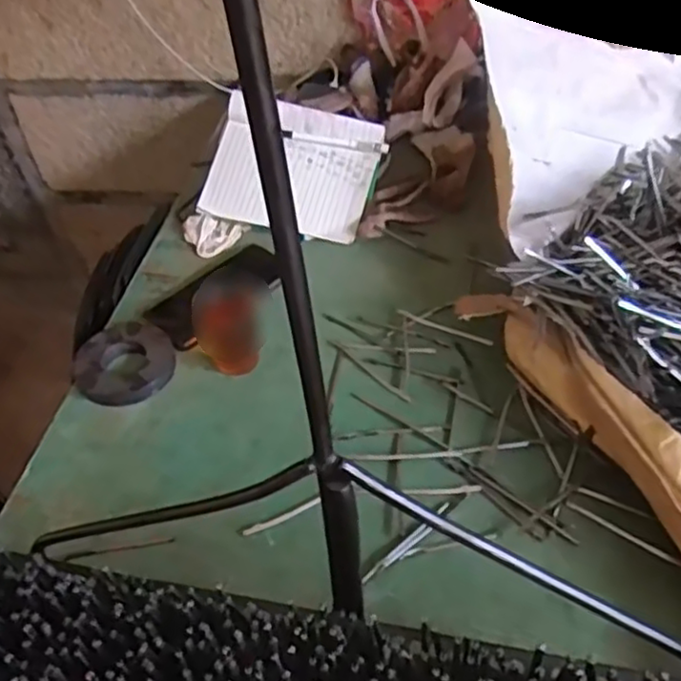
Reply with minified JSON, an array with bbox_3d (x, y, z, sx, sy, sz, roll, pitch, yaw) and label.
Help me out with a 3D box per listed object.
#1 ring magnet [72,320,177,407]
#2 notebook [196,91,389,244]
[{"bbox_3d":[-0.212,0.020,0.675,0.095,0.021,0.095,-3,47,3],"label":"ring magnet"},{"bbox_3d":[-0.057,-0.214,0.846,0.199,0.020,0.168,17,72,5],"label":"notebook"}]

